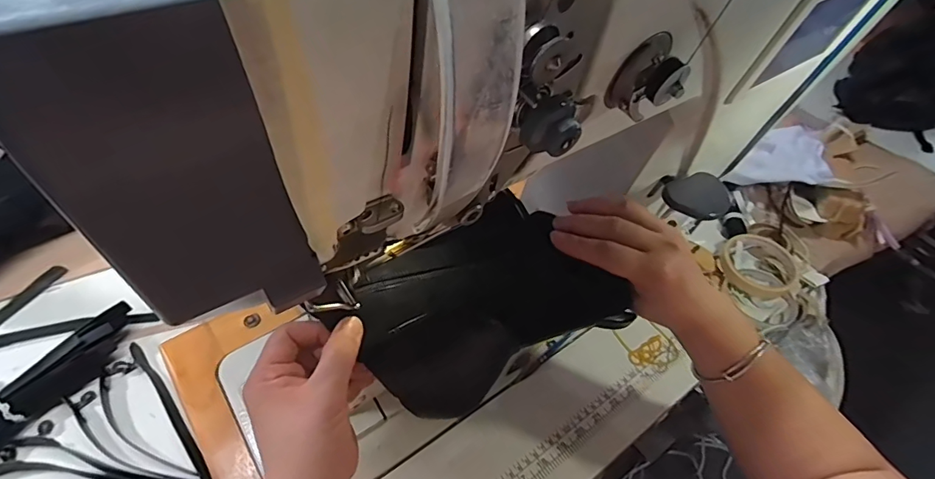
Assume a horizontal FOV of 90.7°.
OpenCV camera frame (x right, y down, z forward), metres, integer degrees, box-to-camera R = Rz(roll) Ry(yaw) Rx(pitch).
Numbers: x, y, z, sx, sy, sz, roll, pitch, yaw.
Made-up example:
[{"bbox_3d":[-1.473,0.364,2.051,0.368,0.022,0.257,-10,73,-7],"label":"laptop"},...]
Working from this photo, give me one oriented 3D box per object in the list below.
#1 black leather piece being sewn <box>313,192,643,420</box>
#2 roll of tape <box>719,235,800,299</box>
[{"bbox_3d":[0.022,0.044,0.340,0.197,0.070,0.103,-23,56,-23],"label":"black leather piece being sewn"},{"bbox_3d":[0.369,0.031,0.586,0.091,0.019,0.091,3,50,-3],"label":"roll of tape"}]

